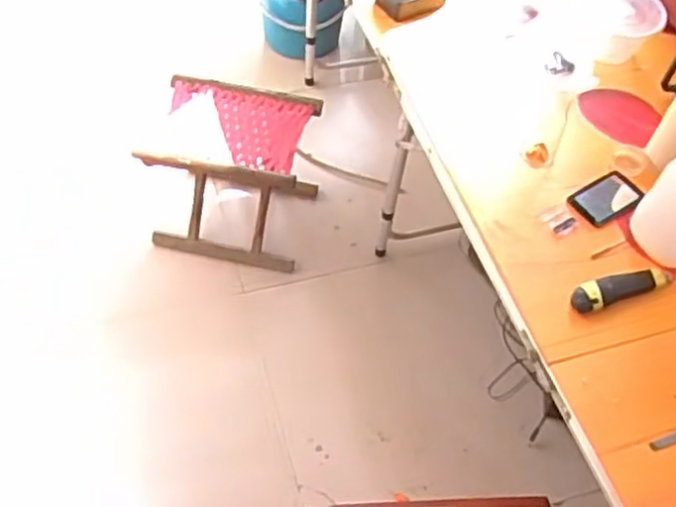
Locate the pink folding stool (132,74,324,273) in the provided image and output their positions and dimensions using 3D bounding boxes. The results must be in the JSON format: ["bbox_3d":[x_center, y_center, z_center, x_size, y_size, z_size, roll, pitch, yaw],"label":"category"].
[{"bbox_3d":[-0.222,-0.171,1.562,0.322,0.304,0.269,10,55,3],"label":"pink folding stool"}]

